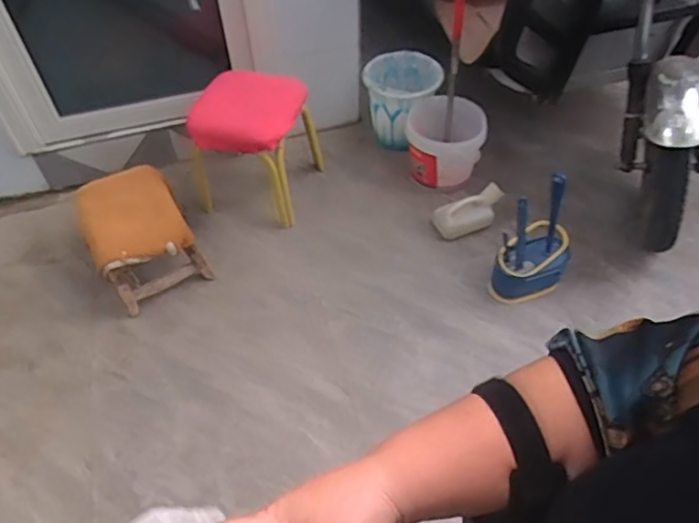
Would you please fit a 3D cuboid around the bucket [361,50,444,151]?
[{"bbox_3d":[0.161,-0.485,1.818,0.245,0.261,0.223,-1,50,1],"label":"bucket"}]

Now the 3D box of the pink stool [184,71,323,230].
[{"bbox_3d":[-0.266,-0.345,1.647,0.299,0.339,0.294,13,51,12],"label":"pink stool"}]

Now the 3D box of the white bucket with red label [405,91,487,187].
[{"bbox_3d":[0.285,-0.361,1.700,0.223,0.205,0.216,-1,50,1],"label":"white bucket with red label"}]

